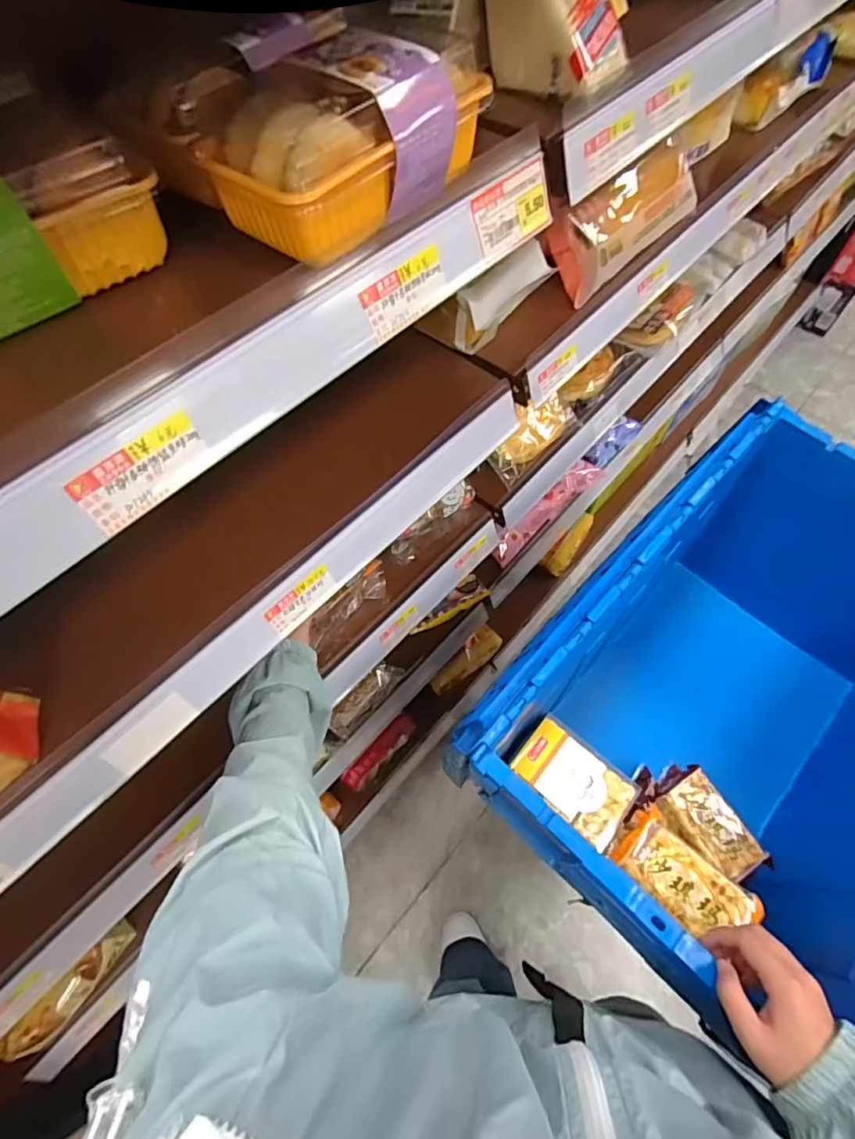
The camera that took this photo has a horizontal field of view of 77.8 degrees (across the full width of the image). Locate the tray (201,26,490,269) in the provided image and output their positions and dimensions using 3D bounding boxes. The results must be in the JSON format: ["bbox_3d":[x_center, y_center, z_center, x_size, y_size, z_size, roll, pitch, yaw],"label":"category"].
[{"bbox_3d":[-0.042,-0.234,0.287,0.079,0.059,0.151,39,69,19],"label":"tray"}]

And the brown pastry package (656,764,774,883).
[{"bbox_3d":[0.355,0.326,0.679,0.077,0.043,0.133,-29,65,-14],"label":"brown pastry package"}]

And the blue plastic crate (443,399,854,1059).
[{"bbox_3d":[0.404,0.190,0.687,0.419,0.395,0.604,39,69,19],"label":"blue plastic crate"}]

